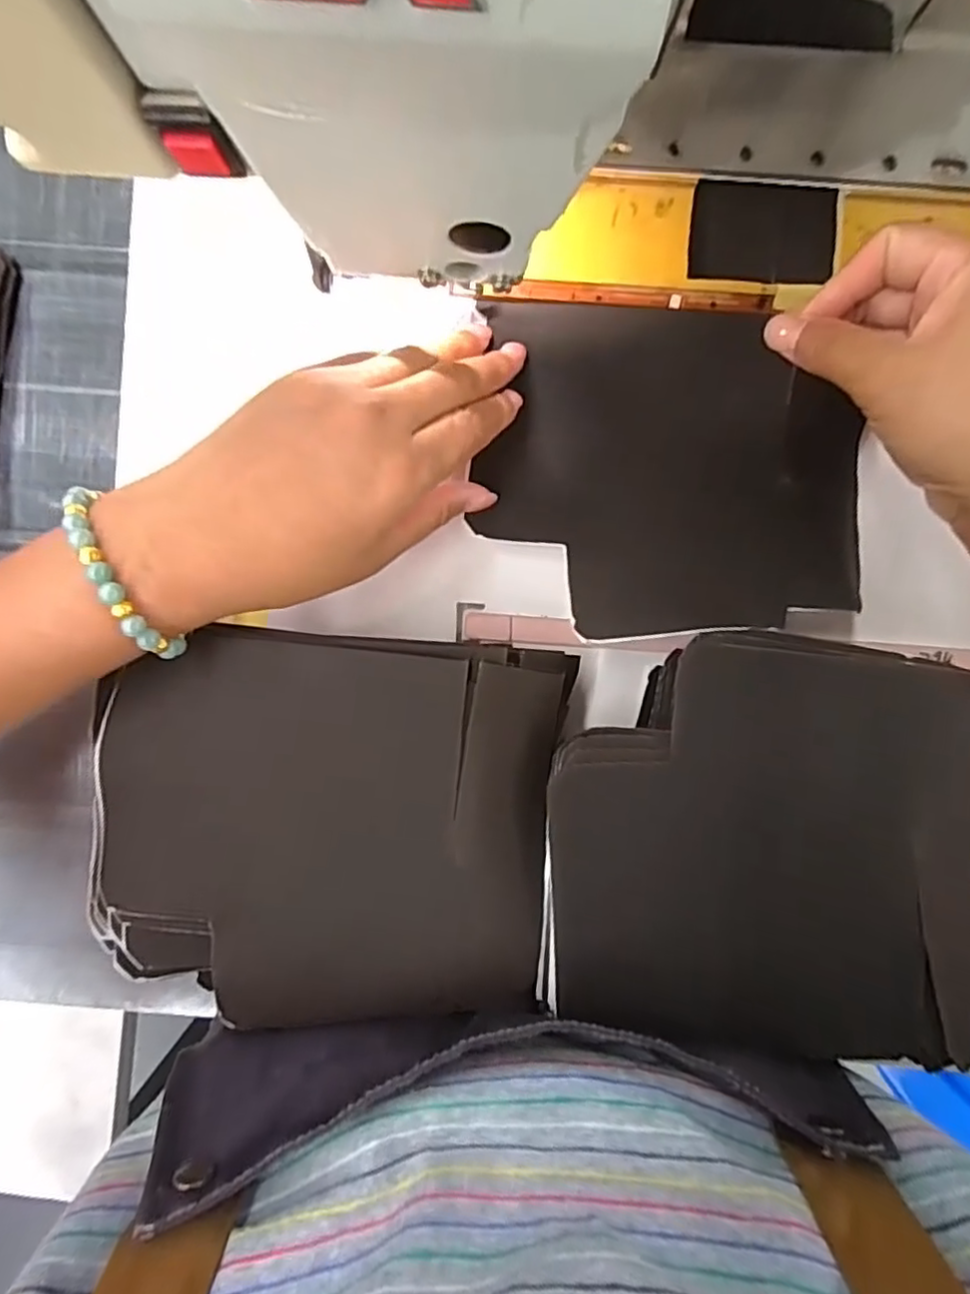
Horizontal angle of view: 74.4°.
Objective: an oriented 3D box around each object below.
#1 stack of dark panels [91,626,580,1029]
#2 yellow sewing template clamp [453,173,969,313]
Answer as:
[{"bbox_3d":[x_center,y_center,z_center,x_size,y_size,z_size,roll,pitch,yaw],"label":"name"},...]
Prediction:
[{"bbox_3d":[-0.062,0.070,0.249,0.172,0.015,0.146,4,92,1],"label":"stack of dark panels"},{"bbox_3d":[0.144,-0.173,0.281,0.286,0.013,0.050,4,92,1],"label":"yellow sewing template clamp"}]

